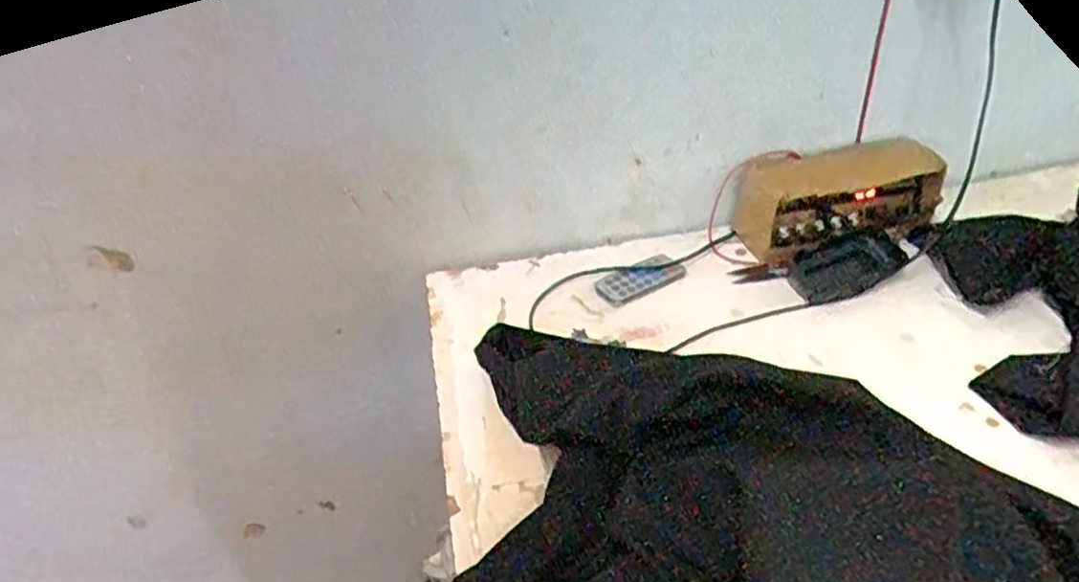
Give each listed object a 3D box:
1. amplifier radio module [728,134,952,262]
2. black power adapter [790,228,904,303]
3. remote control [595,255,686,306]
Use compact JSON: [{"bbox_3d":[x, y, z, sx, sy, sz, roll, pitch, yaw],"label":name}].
[{"bbox_3d":[0.285,-0.085,0.659,0.189,0.071,0.078,-11,35,-7],"label":"amplifier radio module"},{"bbox_3d":[0.273,-0.023,0.619,0.106,0.024,0.055,-19,37,-19],"label":"black power adapter"},{"bbox_3d":[0.094,-0.010,0.640,0.084,0.009,0.041,-23,38,-22],"label":"remote control"}]

